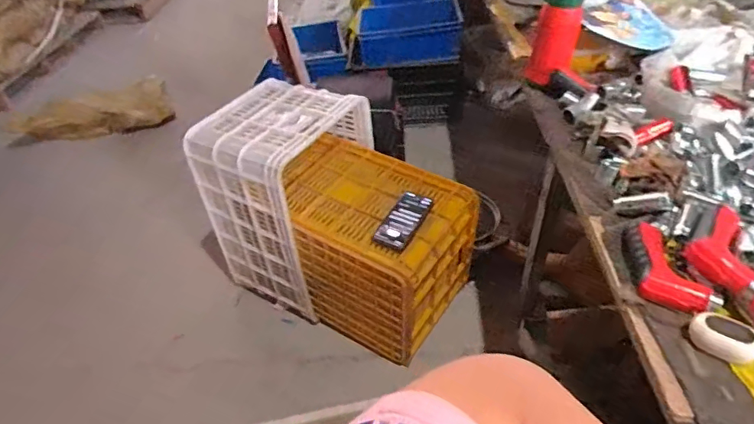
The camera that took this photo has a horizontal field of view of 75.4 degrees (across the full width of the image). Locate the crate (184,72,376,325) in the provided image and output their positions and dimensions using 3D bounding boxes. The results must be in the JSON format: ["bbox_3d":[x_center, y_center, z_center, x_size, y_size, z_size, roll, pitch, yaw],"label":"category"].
[{"bbox_3d":[-0.217,-0.049,1.283,0.311,0.490,0.365,18,46,26],"label":"crate"}]

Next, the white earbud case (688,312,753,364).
[{"bbox_3d":[0.370,0.135,0.520,0.064,0.032,0.038,19,46,27],"label":"white earbud case"}]

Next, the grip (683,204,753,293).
[{"bbox_3d":[0.417,0.042,0.582,0.076,0.033,0.125,22,48,29],"label":"grip"}]

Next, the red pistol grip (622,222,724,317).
[{"bbox_3d":[0.354,0.068,0.602,0.076,0.034,0.128,0,41,7],"label":"red pistol grip"}]

